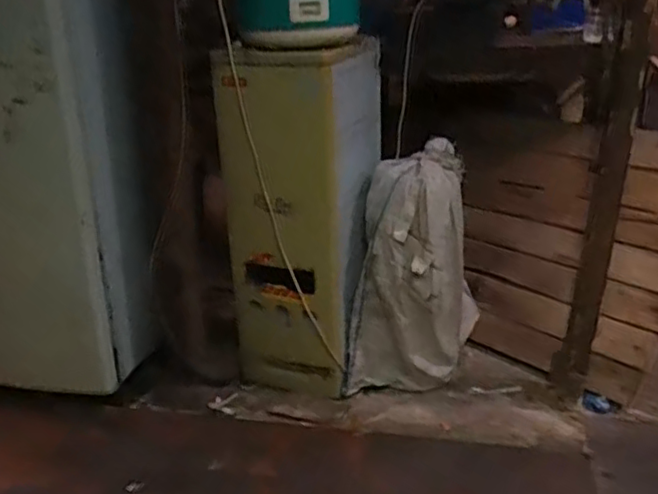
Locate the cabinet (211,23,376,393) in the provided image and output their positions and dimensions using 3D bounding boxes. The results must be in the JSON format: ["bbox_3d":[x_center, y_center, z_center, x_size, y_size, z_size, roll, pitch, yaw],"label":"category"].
[{"bbox_3d":[-0.058,-0.063,1.627,0.340,0.788,0.286,2,23,13],"label":"cabinet"}]

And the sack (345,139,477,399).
[{"bbox_3d":[0.206,0.066,1.641,0.293,0.587,0.222,2,23,13],"label":"sack"}]

